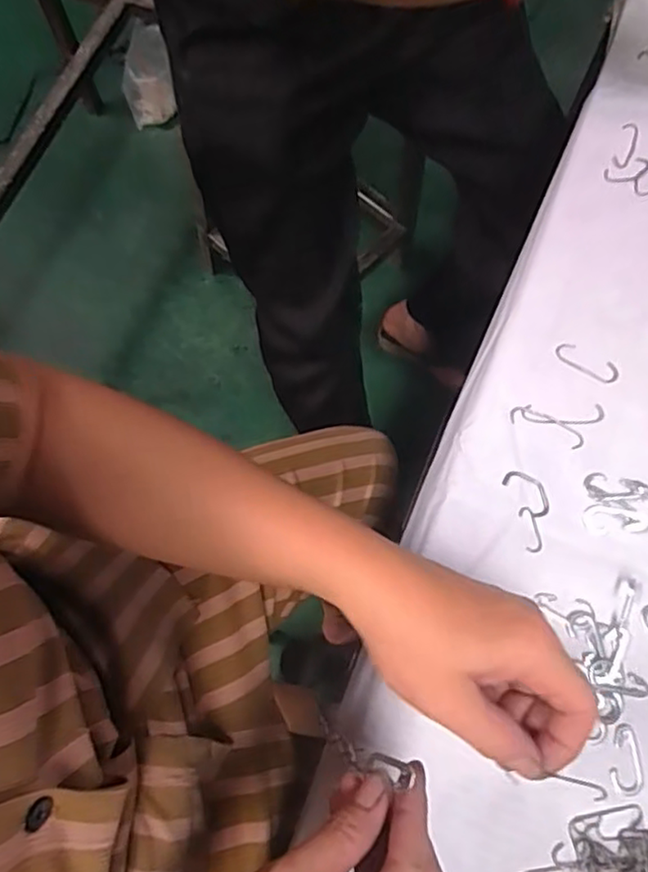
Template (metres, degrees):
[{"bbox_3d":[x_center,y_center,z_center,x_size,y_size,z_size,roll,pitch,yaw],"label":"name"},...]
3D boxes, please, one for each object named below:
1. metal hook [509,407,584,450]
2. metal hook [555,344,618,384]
[{"bbox_3d":[0.152,-0.007,0.443,0.051,0.004,0.015,25,74,9],"label":"metal hook"},{"bbox_3d":[0.187,-0.052,0.462,0.046,0.004,0.017,27,74,9],"label":"metal hook"}]

